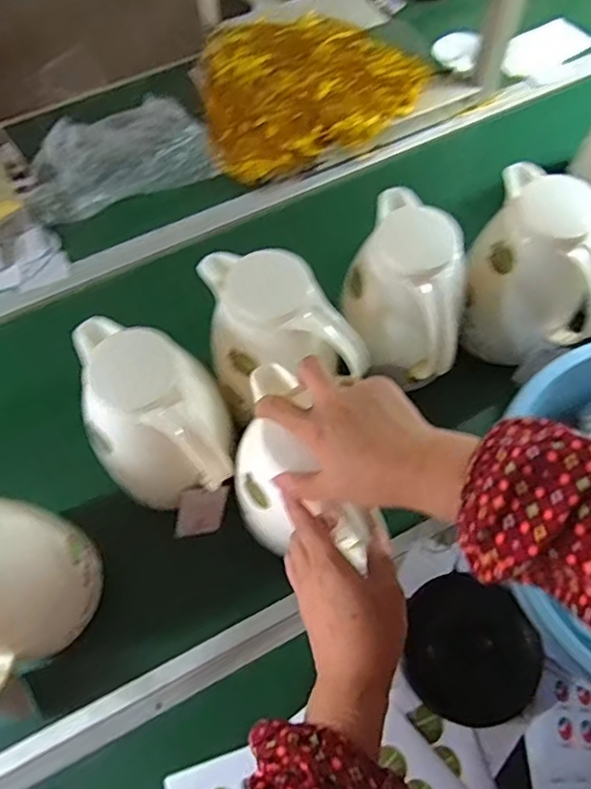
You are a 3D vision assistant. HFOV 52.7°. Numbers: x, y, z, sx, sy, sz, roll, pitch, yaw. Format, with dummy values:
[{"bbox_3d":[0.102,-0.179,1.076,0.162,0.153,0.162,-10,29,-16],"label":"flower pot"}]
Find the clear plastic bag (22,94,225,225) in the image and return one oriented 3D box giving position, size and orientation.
[{"bbox_3d":[-0.265,-0.357,0.862,0.274,0.063,0.161,-25,66,-10],"label":"clear plastic bag"}]

